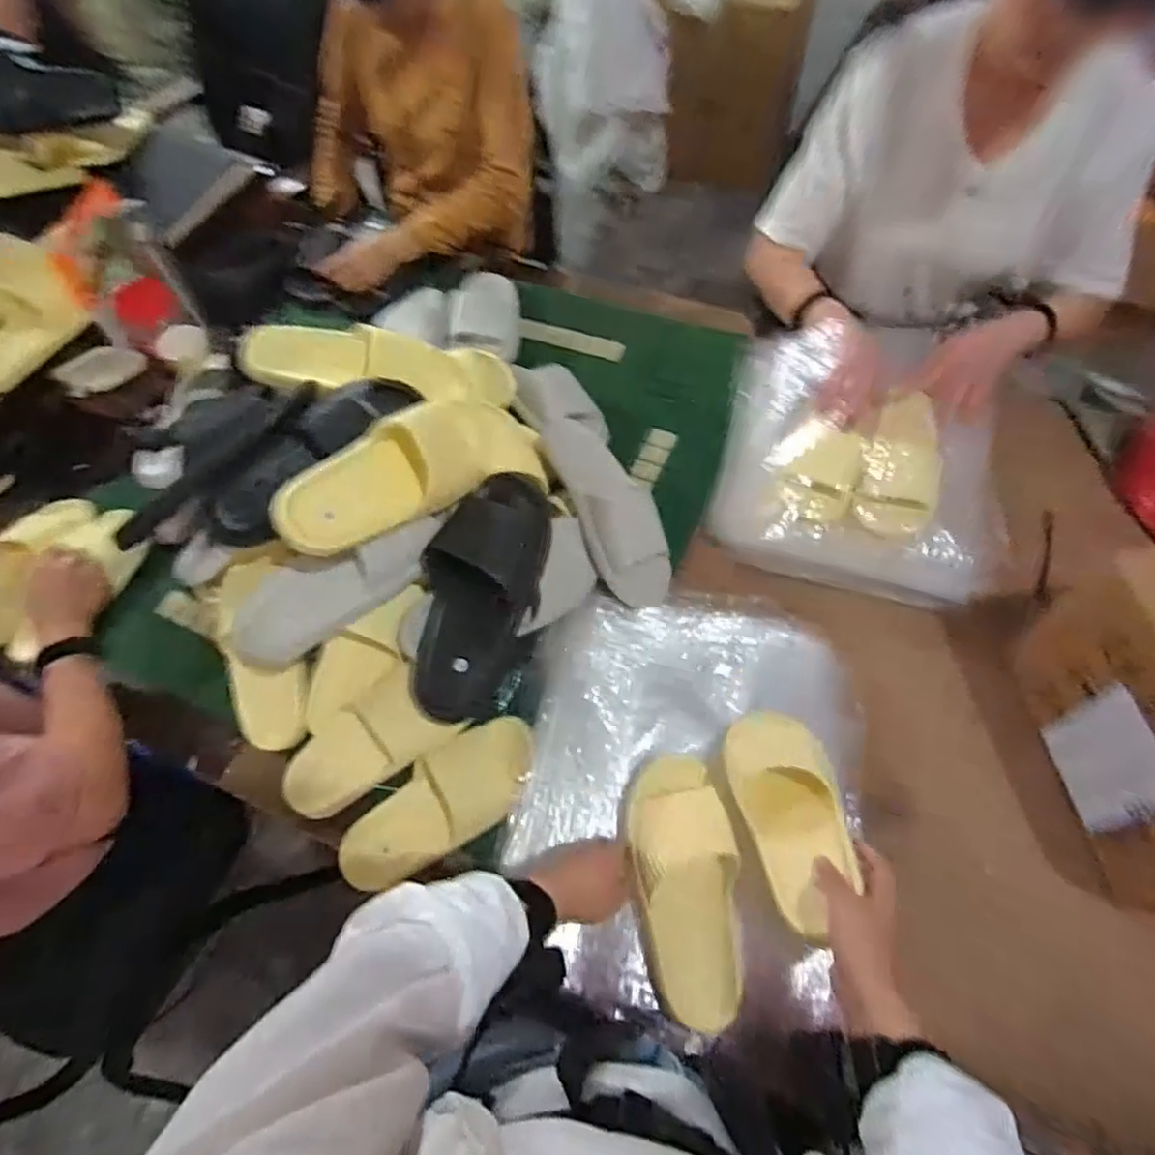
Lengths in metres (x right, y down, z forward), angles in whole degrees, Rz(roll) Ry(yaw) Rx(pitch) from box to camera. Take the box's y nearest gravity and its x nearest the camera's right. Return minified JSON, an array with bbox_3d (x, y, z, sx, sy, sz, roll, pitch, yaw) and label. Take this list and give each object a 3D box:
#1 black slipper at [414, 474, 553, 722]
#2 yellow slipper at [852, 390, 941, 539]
[{"bbox_3d":[-0.104,0.015,0.750,0.124,0.084,0.282,14,82,11],"label":"black slipper"},{"bbox_3d":[0.439,-0.149,0.914,0.104,0.055,0.227,23,65,15],"label":"yellow slipper"}]

